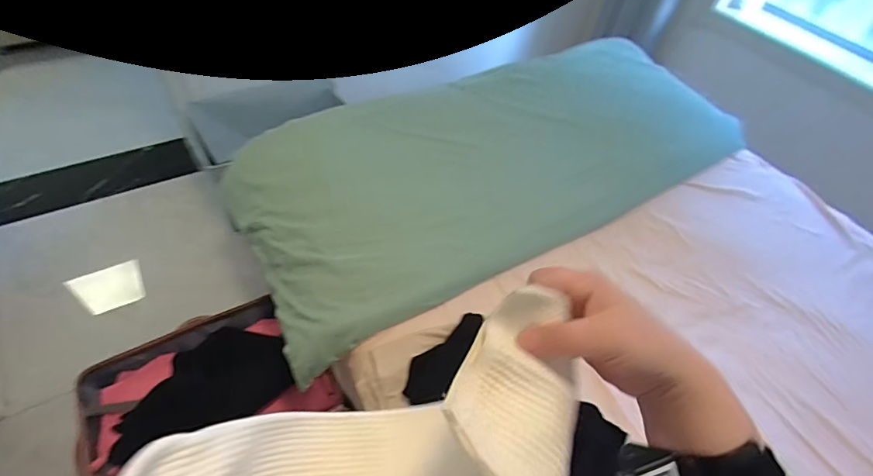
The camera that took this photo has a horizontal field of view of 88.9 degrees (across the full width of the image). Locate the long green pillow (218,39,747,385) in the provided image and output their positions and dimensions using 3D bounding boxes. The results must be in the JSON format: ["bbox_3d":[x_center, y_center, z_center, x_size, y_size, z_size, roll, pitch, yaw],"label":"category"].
[{"bbox_3d":[0.199,-0.267,1.403,1.564,0.177,0.701,-22,56,-22],"label":"long green pillow"}]

